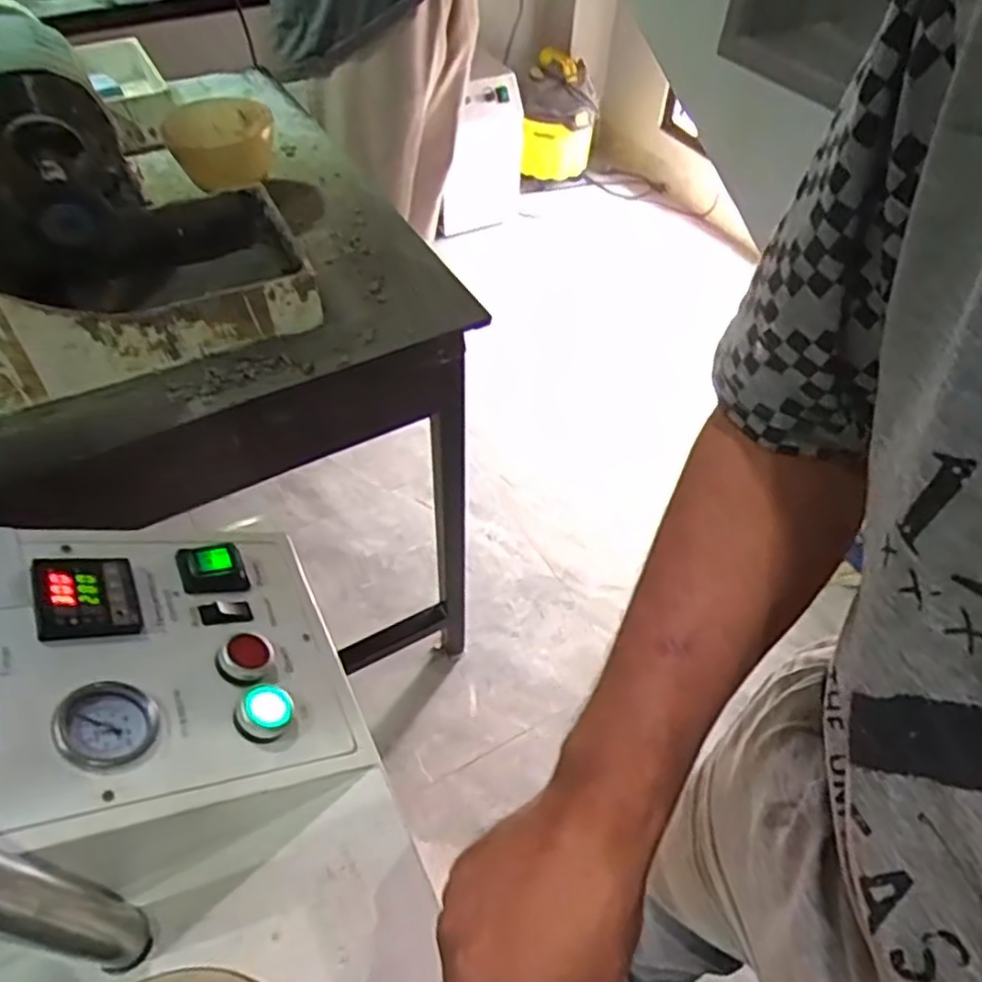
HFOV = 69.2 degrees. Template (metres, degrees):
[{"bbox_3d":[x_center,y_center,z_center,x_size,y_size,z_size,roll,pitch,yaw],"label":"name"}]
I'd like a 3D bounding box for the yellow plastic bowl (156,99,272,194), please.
[{"bbox_3d":[-0.317,-0.405,0.843,0.119,0.073,0.101,-10,53,-10],"label":"yellow plastic bowl"}]

